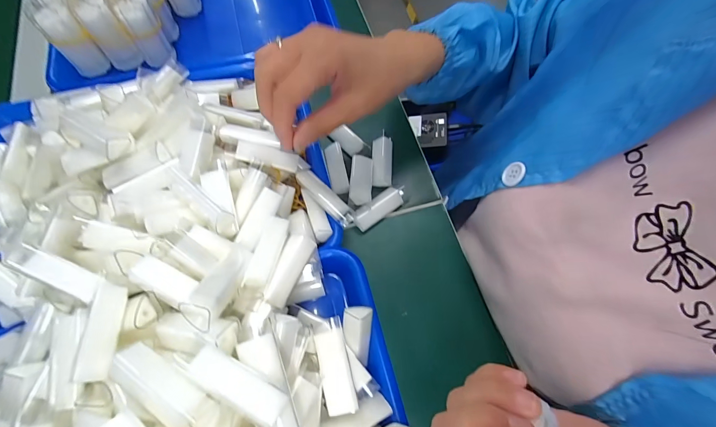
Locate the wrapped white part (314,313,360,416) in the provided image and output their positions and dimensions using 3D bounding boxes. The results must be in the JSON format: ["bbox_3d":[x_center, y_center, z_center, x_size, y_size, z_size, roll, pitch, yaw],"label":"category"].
[{"bbox_3d":[-0.017,0.110,0.233,0.022,0.009,0.061,-13,69,-7],"label":"wrapped white part"}]

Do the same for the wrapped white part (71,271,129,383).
[{"bbox_3d":[-0.163,0.072,0.206,0.017,0.011,0.066,-12,54,-6],"label":"wrapped white part"}]

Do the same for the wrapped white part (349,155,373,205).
[{"bbox_3d":[0.004,-0.035,0.336,0.023,0.016,0.059,4,68,0],"label":"wrapped white part"}]

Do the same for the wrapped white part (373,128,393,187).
[{"bbox_3d":[0.027,-0.059,0.355,0.022,0.013,0.061,2,68,-1],"label":"wrapped white part"}]

